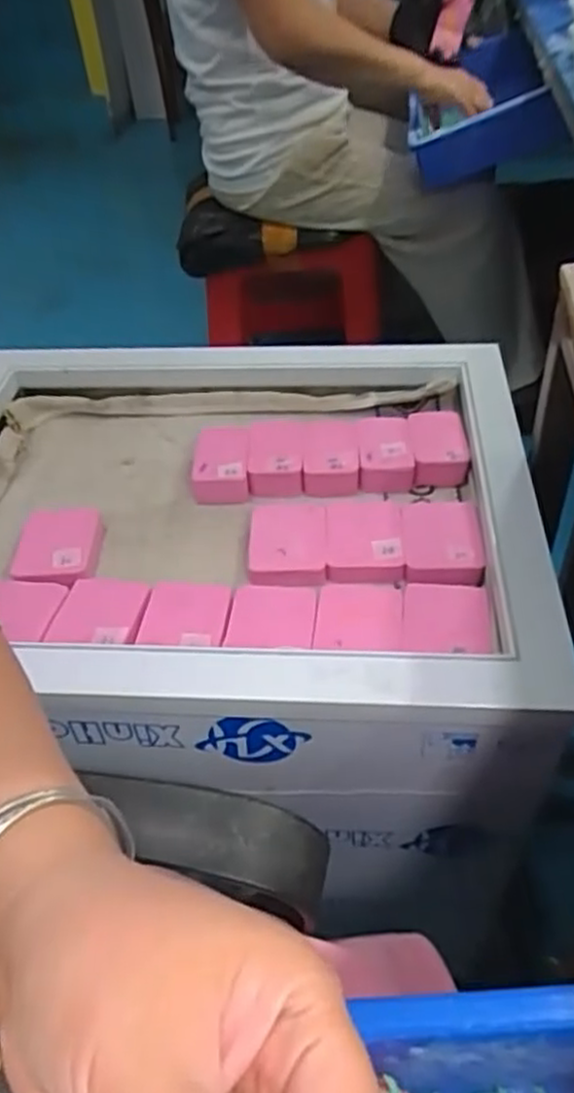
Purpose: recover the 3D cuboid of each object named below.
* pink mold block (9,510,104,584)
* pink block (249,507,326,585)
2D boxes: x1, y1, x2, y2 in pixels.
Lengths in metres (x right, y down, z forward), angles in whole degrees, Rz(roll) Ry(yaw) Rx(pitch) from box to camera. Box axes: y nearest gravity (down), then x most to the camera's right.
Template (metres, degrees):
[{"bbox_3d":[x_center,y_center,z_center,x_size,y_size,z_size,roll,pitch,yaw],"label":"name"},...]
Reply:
[{"bbox_3d":[-0.177,0.001,0.567,0.063,0.017,0.080,-5,44,1],"label":"pink mold block"},{"bbox_3d":[0.001,0.000,0.551,0.057,0.020,0.073,-2,45,4],"label":"pink block"}]

